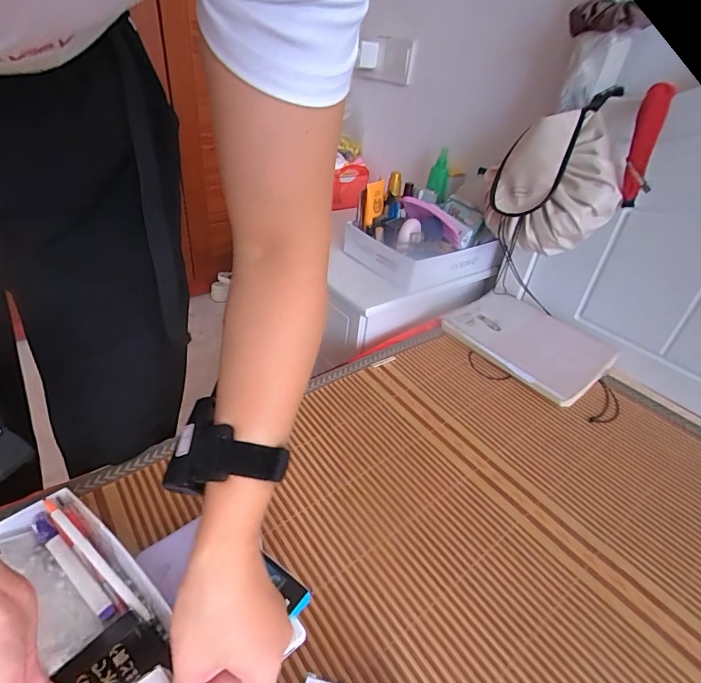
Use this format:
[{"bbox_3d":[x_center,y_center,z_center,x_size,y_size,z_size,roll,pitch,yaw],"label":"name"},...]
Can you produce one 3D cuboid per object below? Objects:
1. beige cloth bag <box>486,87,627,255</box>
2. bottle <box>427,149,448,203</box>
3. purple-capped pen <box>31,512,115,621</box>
[{"bbox_3d":[0.357,-0.289,0.737,0.222,0.211,0.203,16,36,13],"label":"beige cloth bag"},{"bbox_3d":[0.201,-0.378,0.986,0.039,0.117,0.034,4,4,-3],"label":"bottle"},{"bbox_3d":[-0.243,0.192,0.371,0.117,0.019,0.014,30,43,28],"label":"purple-capped pen"}]

